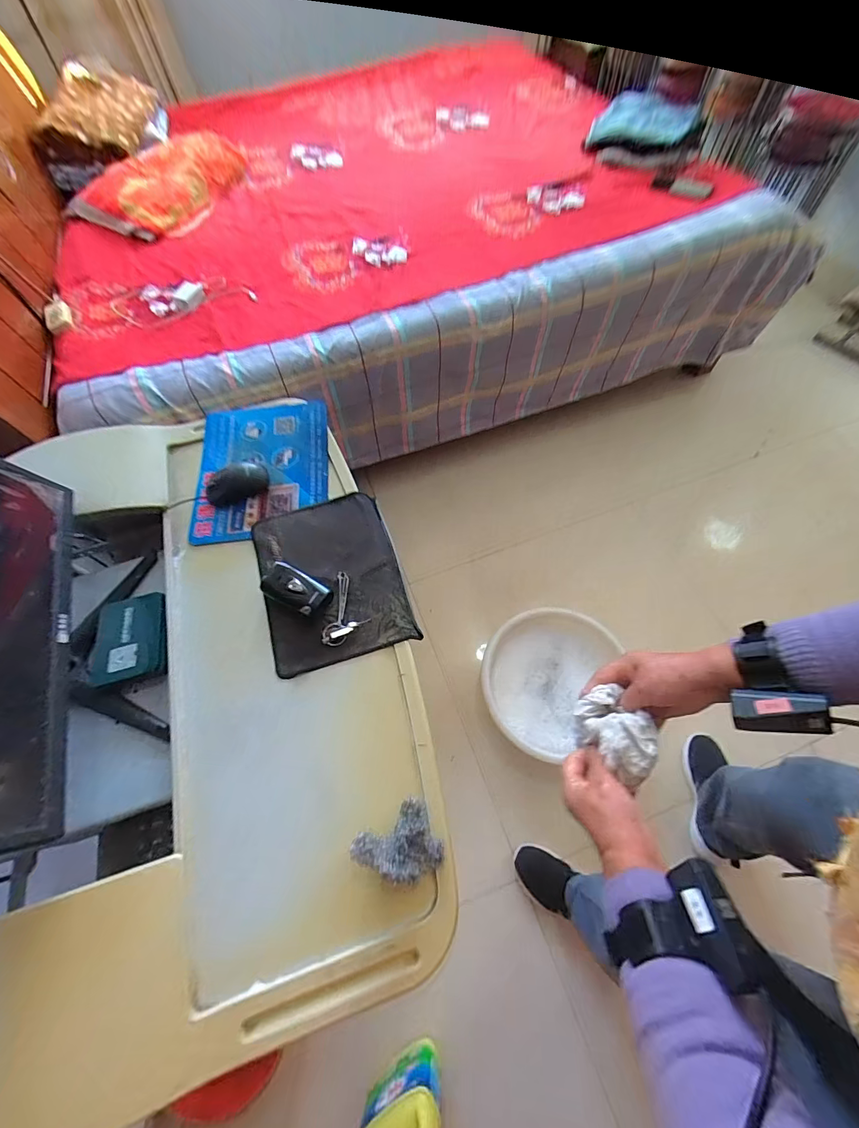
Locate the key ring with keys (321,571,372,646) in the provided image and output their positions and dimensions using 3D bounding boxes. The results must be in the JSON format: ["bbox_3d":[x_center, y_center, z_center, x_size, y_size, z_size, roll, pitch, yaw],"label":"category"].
[{"bbox_3d":[-0.107,0.059,0.540,0.055,0.017,0.099,7,64,7],"label":"key ring with keys"}]

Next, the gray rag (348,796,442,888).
[{"bbox_3d":[-0.029,0.284,0.410,0.077,0.054,0.065,-31,66,-11],"label":"gray rag"}]

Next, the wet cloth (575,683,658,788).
[{"bbox_3d":[0.210,0.187,0.456,0.068,0.046,0.093,-30,66,-11],"label":"wet cloth"}]

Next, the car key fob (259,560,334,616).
[{"bbox_3d":[-0.179,0.035,0.547,0.093,0.029,0.049,26,68,15],"label":"car key fob"}]

